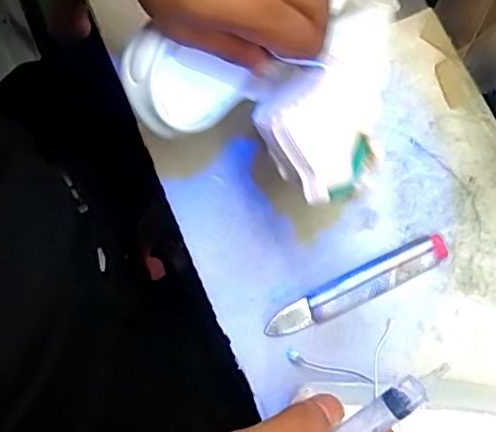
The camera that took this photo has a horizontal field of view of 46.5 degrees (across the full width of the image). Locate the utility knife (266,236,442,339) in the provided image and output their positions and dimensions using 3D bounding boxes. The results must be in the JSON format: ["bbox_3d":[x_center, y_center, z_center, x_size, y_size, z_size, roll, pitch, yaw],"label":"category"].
[{"bbox_3d":[0.091,0.059,0.482,0.162,0.016,0.027,-25,79,-5],"label":"utility knife"}]

